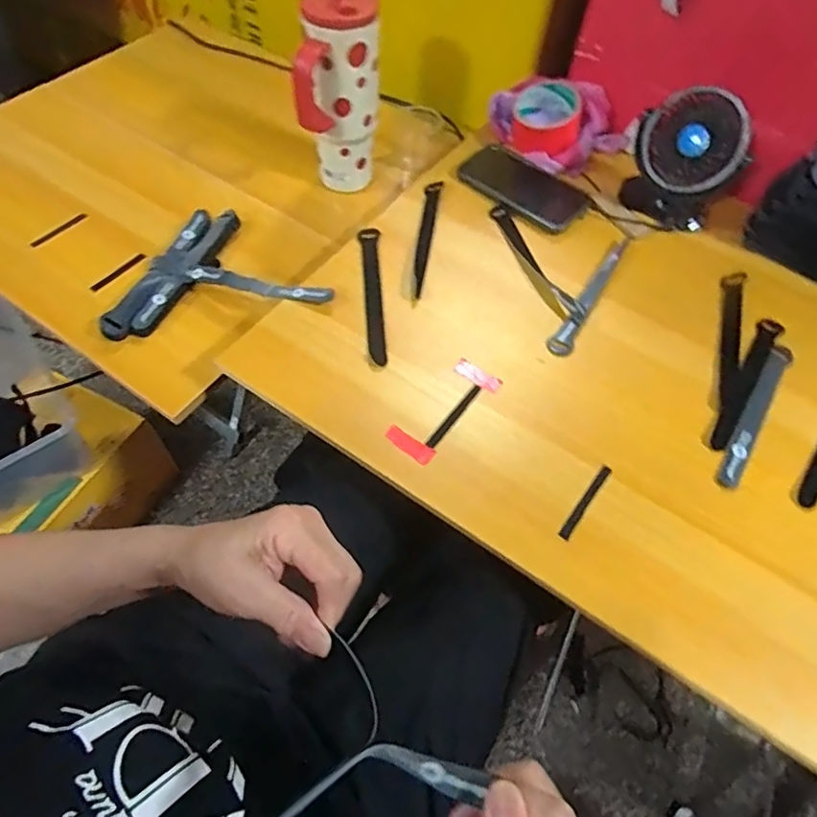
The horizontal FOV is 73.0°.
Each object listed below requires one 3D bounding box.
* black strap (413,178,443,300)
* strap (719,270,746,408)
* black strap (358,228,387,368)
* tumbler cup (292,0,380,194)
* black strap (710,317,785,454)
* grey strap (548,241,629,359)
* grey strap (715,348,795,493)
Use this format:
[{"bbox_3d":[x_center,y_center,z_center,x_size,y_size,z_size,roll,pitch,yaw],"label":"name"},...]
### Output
[{"bbox_3d":[0.021,-0.201,0.645,0.018,0.004,0.192,8,58,2],"label":"black strap"},{"bbox_3d":[0.341,-0.078,0.584,0.023,0.006,0.188,19,59,8],"label":"strap"},{"bbox_3d":[-0.039,-0.126,0.592,0.021,0.006,0.194,-2,58,-4],"label":"black strap"},{"bbox_3d":[-0.079,-0.356,0.650,0.082,0.214,0.103,5,58,0],"label":"tumbler cup"},{"bbox_3d":[0.342,-0.029,0.559,0.023,0.005,0.192,34,62,17],"label":"black strap"},{"bbox_3d":[0.203,-0.127,0.607,0.023,0.016,0.192,30,61,15],"label":"grey strap"},{"bbox_3d":[0.341,0.002,0.539,0.019,0.006,0.196,34,62,16],"label":"grey strap"}]

